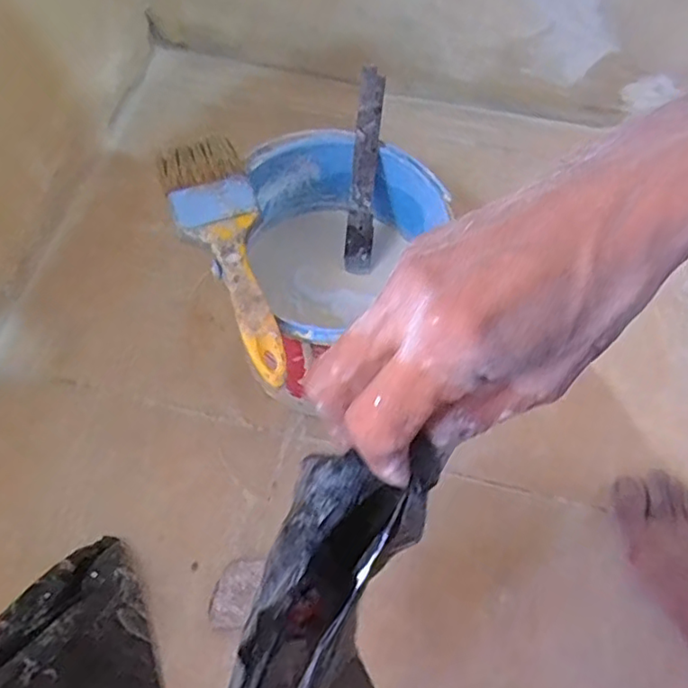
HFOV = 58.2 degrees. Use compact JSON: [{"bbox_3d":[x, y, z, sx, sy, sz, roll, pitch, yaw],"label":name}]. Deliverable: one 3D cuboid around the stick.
[{"bbox_3d":[0.017,-0.136,0.511,0.023,0.167,0.011,4,34,-1],"label":"stick"}]

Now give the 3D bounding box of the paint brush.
[{"bbox_3d":[-0.075,-0.066,0.436,0.059,0.012,0.199,-22,69,-12],"label":"paint brush"}]

